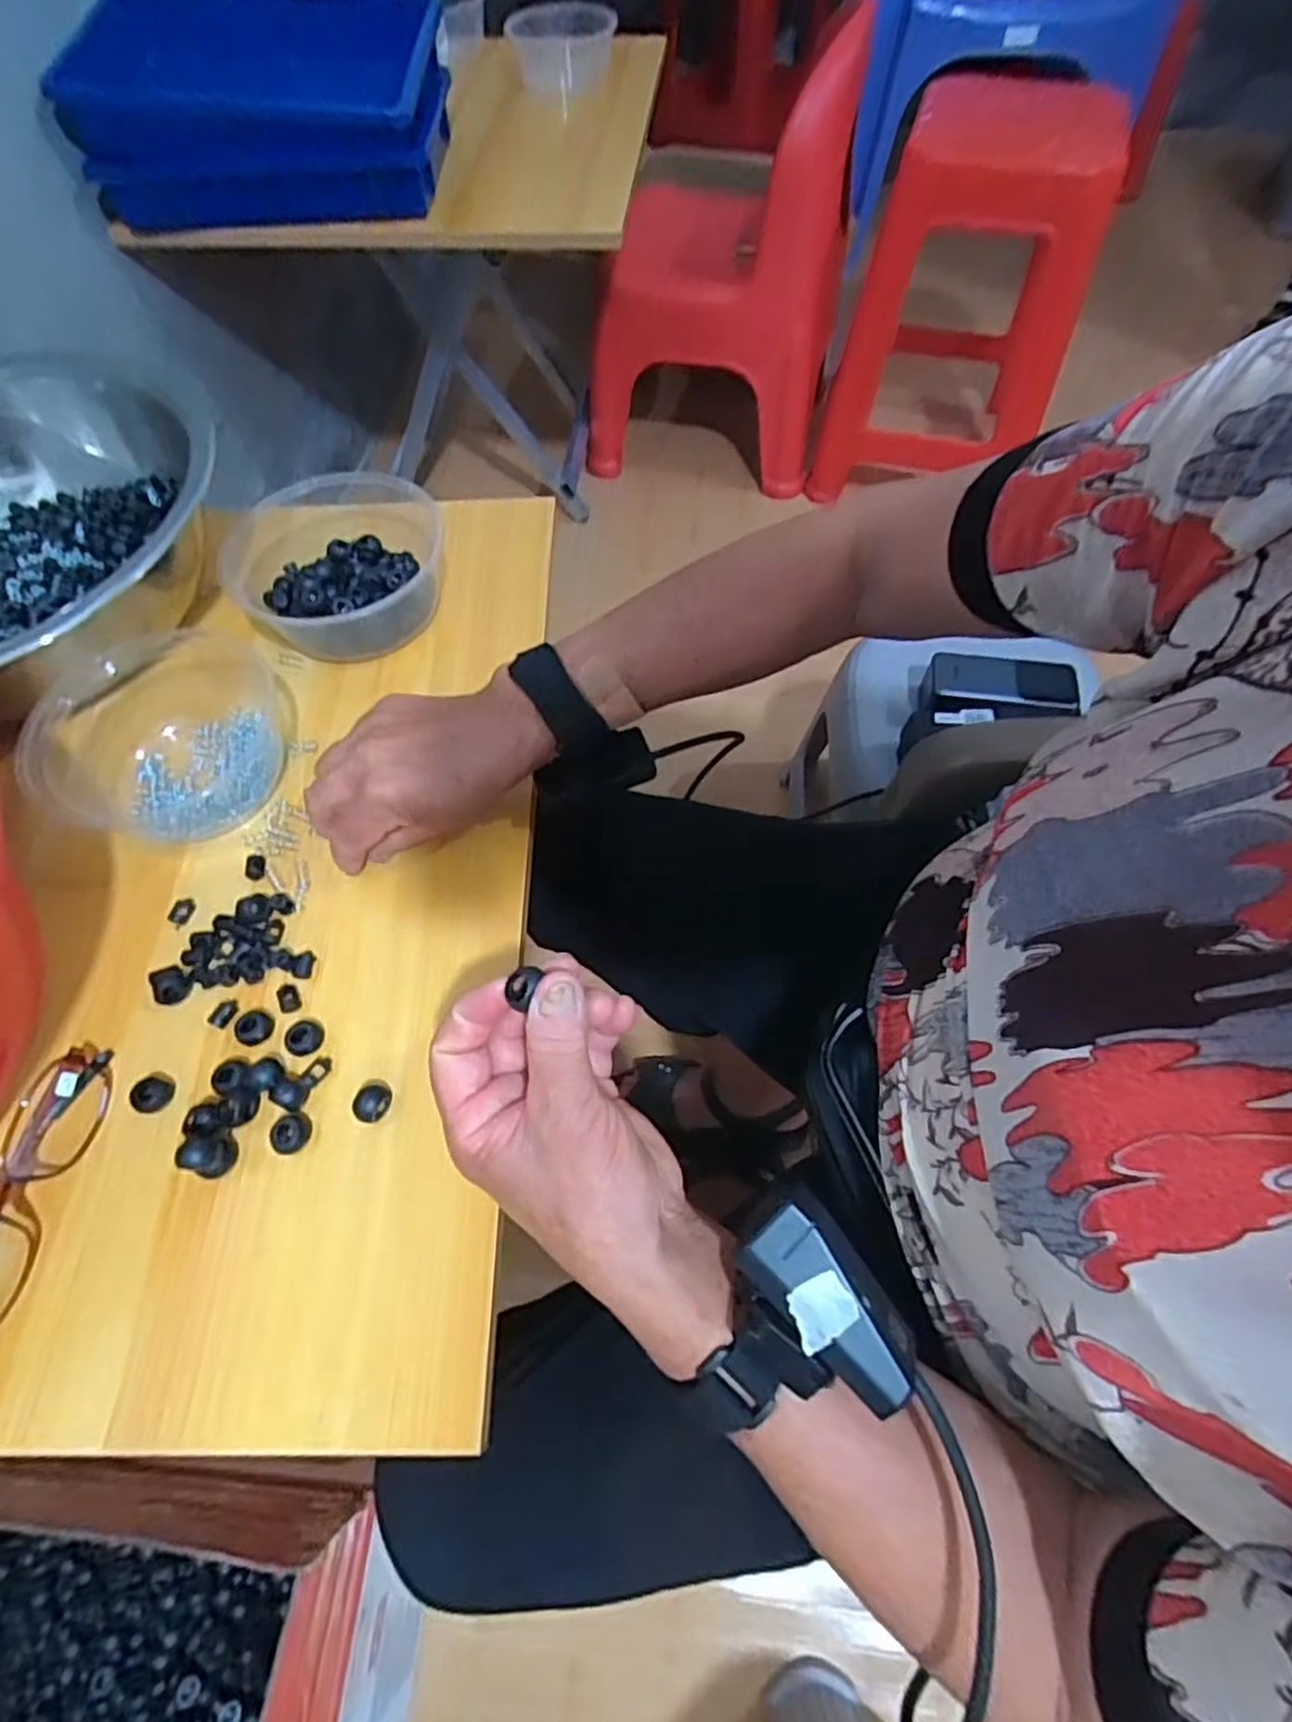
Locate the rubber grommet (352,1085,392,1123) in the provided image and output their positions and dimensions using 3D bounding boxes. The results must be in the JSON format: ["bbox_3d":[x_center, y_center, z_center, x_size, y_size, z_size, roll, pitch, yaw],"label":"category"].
[{"bbox_3d":[-0.133,0.119,0.351,0.014,0.017,0.018,22,65,13],"label":"rubber grommet"}]

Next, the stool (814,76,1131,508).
[{"bbox_3d":[0.517,-0.891,1.159,0.331,0.457,0.331,19,64,11],"label":"stool"}]

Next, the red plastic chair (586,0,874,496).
[{"bbox_3d":[0.110,-0.978,1.199,0.410,0.550,0.304,9,63,6],"label":"red plastic chair"}]

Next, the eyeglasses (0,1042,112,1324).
[{"bbox_3d":[-0.294,0.153,0.332,0.041,0.022,0.133,4,62,4],"label":"eyeglasses"}]

